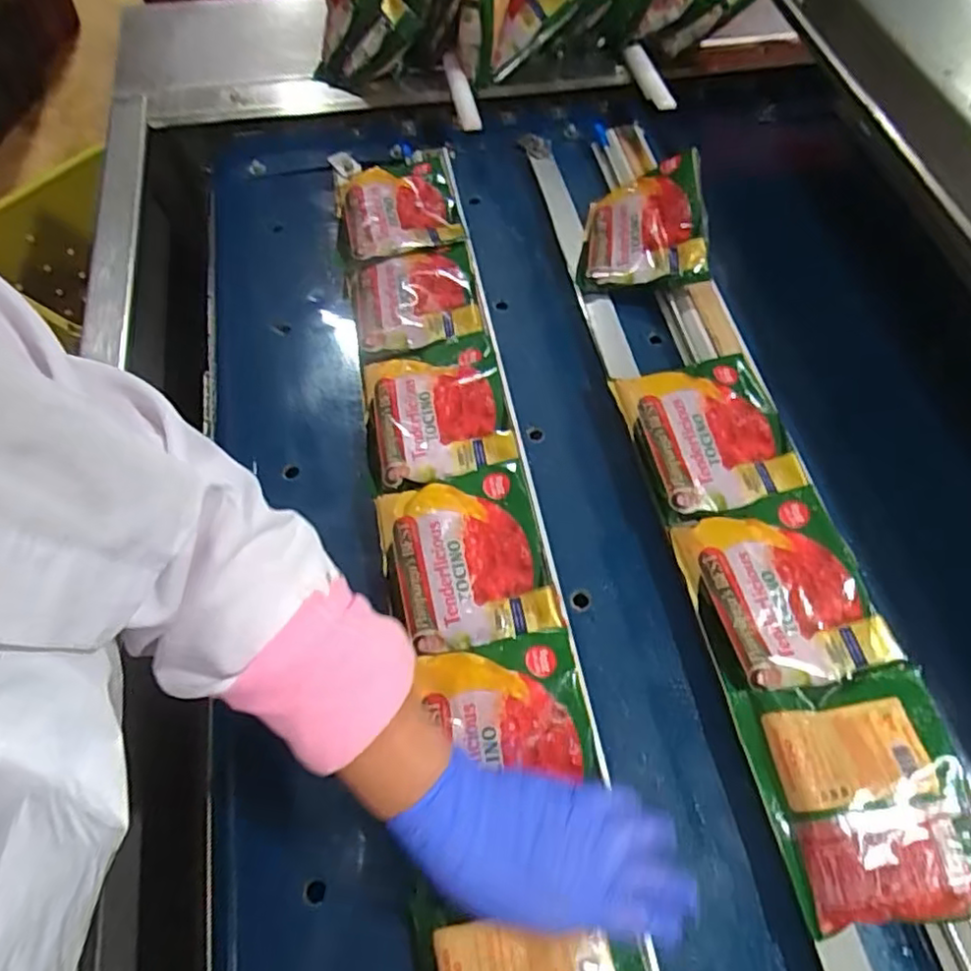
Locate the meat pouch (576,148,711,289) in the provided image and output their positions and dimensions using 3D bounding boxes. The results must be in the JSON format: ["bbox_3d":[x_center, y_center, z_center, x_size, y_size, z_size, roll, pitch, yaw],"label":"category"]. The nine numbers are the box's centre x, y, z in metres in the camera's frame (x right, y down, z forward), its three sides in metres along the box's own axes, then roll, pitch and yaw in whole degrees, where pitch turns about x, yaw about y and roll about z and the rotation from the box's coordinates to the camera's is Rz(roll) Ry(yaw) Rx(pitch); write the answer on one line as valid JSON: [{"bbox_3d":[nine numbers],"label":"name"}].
[{"bbox_3d":[0.155,-0.257,0.665,0.125,0.024,0.129,-7,68,27],"label":"meat pouch"}]

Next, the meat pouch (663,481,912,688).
[{"bbox_3d":[0.223,0.083,0.510,0.124,0.033,0.139,-11,62,-7],"label":"meat pouch"}]

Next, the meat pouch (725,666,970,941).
[{"bbox_3d":[0.256,0.207,0.442,0.135,0.037,0.146,-7,61,-5],"label":"meat pouch"}]

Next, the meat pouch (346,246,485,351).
[{"bbox_3d":[-0.068,-0.177,0.651,0.119,0.039,0.113,-10,62,-7],"label":"meat pouch"}]

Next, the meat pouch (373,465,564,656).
[{"bbox_3d":[-0.017,0.060,0.520,0.121,0.033,0.132,-10,62,-7],"label":"meat pouch"}]

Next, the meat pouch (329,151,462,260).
[{"bbox_3d":[-0.094,-0.298,0.714,0.124,0.035,0.153,-11,62,-7],"label":"meat pouch"}]

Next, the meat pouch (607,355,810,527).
[{"bbox_3d":[0.190,-0.043,0.576,0.124,0.031,0.141,-11,62,-7],"label":"meat pouch"}]

